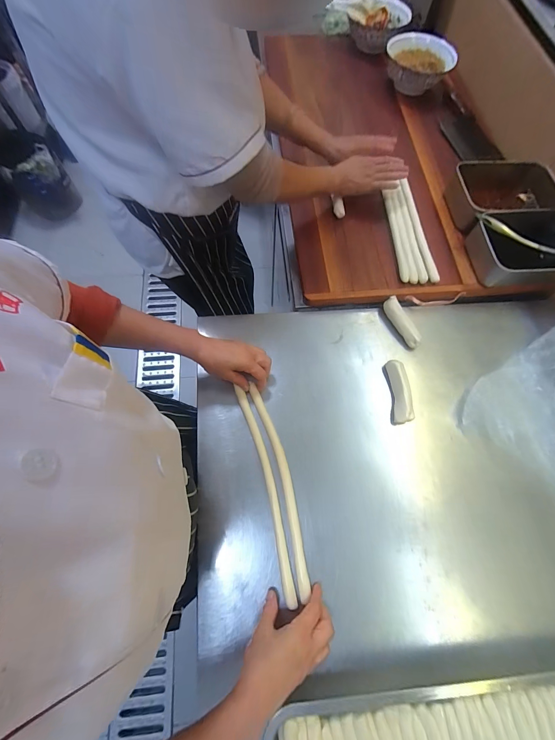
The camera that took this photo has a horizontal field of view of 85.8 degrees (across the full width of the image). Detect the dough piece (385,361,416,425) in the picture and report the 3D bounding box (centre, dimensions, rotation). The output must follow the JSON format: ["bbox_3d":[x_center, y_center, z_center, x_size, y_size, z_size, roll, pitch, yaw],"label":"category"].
[{"bbox_3d":[0.222,0.040,0.545,0.030,0.034,0.110,-3,70,-3],"label":"dough piece"}]

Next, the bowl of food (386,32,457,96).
[{"bbox_3d":[0.395,-0.859,0.841,0.177,0.080,0.168,1,69,-2],"label":"bowl of food"}]

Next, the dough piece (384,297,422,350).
[{"bbox_3d":[0.248,-0.095,0.597,0.026,0.035,0.110,-24,72,-11],"label":"dough piece"}]

